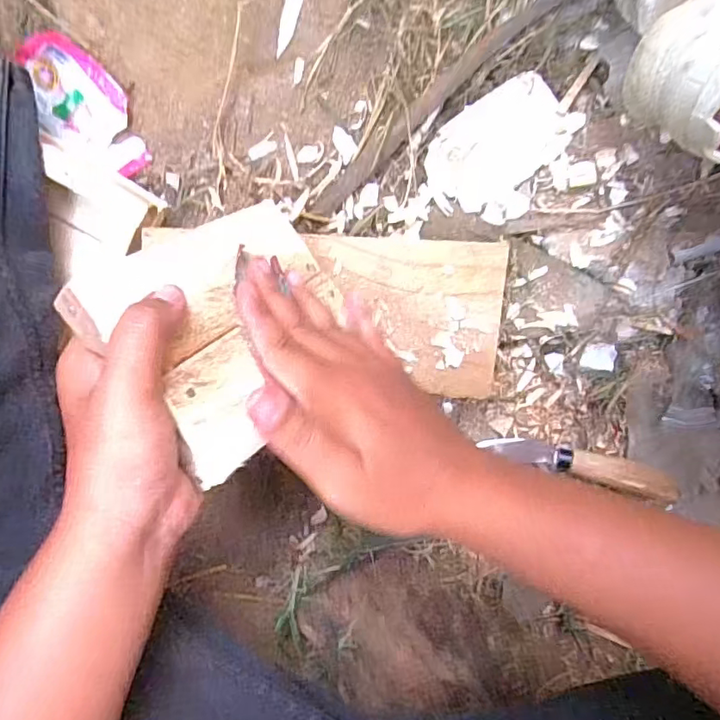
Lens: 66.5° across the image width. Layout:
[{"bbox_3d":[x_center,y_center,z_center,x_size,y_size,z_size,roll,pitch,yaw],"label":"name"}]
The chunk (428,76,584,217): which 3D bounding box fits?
[{"bbox_3d":[0.109,-0.171,0.433,0.113,0.013,0.071,-36,97,6],"label":"chunk"}]

